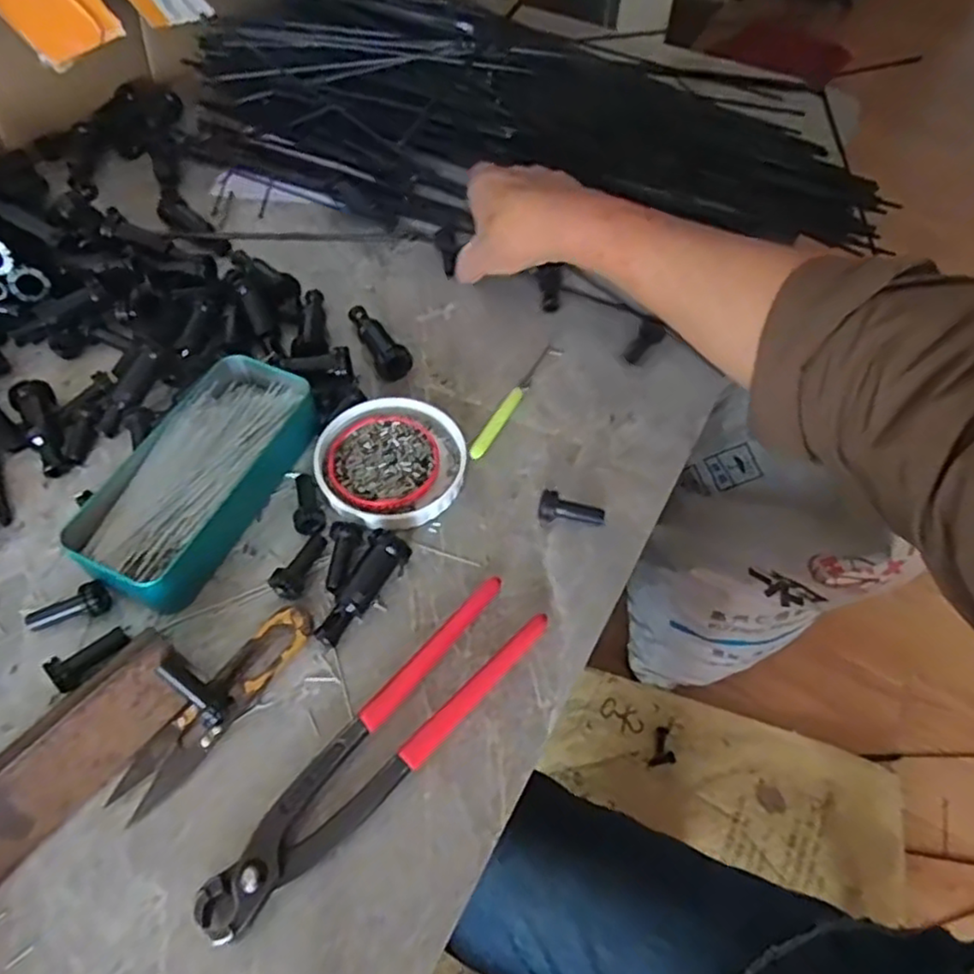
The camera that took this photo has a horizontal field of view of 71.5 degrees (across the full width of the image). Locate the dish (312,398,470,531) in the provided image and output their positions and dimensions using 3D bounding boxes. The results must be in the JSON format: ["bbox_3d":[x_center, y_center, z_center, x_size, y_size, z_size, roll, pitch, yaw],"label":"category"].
[{"bbox_3d":[-0.057,-0.015,0.408,0.087,0.011,0.087,1,57,-2],"label":"dish"}]

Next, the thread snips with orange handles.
[{"bbox_3d":[-0.131,0.105,0.333,0.024,0.009,0.116,33,62,18],"label":"thread snips with orange handles"}]

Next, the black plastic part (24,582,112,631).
[{"bbox_3d":[-0.217,0.065,0.350,0.039,0.017,0.017,-21,59,-1],"label":"black plastic part"}]

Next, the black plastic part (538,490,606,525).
[{"bbox_3d":[0.049,0.015,0.392,0.039,0.013,0.015,12,57,-9],"label":"black plastic part"}]

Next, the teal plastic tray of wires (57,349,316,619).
[{"bbox_3d":[-0.162,-0.009,0.384,0.067,0.028,0.155,19,58,10],"label":"teal plastic tray of wires"}]

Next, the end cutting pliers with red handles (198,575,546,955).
[{"bbox_3d":[-0.049,0.121,0.322,0.040,0.014,0.196,37,63,20],"label":"end cutting pliers with red handles"}]

